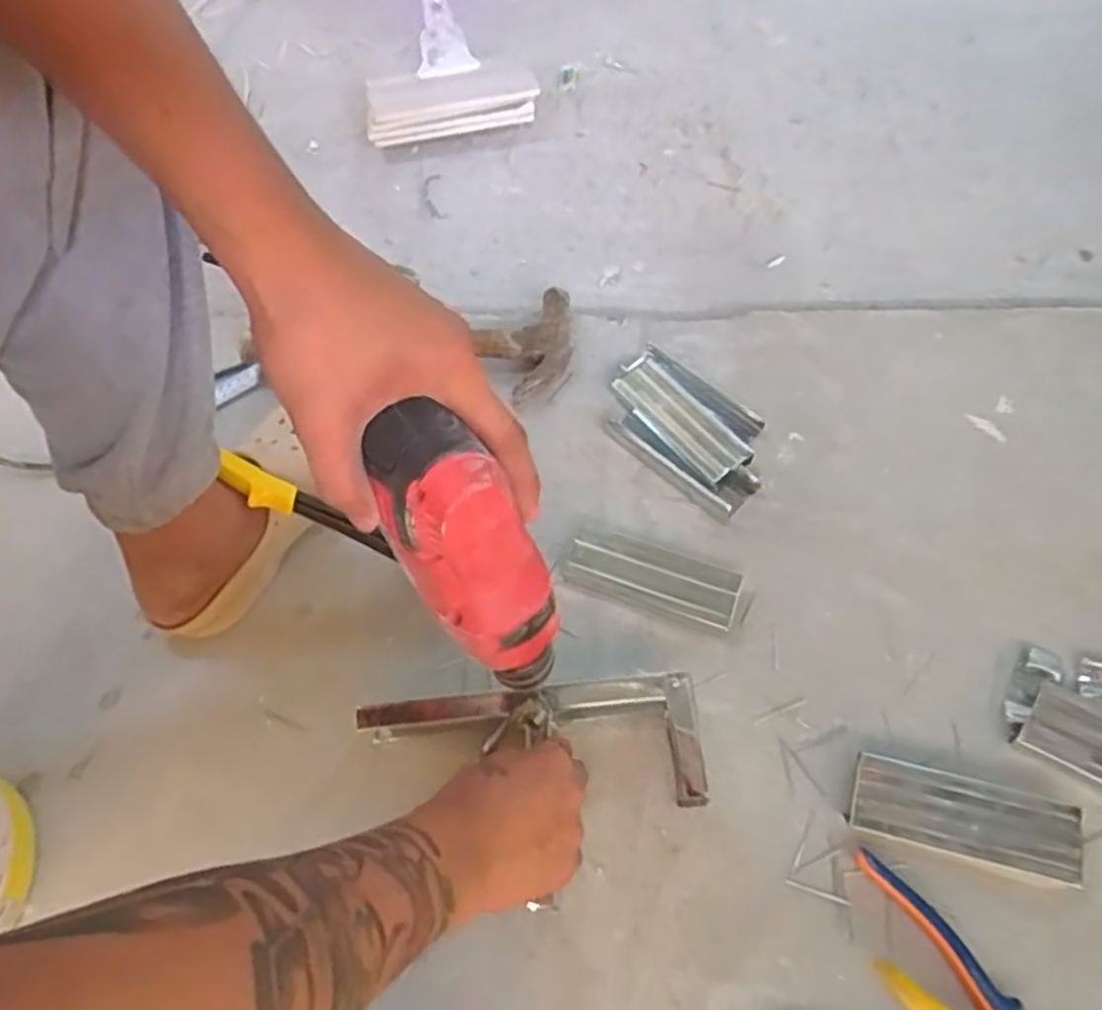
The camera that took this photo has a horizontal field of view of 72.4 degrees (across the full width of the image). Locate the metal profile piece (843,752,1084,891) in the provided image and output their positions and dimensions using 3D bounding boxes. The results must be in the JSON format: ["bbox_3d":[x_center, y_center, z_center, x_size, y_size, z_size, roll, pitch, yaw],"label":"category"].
[{"bbox_3d":[0.274,0.208,0.500,0.137,0.021,0.049,14,60,13],"label":"metal profile piece"}]

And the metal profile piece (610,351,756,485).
[{"bbox_3d":[0.115,-0.079,0.688,0.053,0.020,0.145,-36,62,-17],"label":"metal profile piece"}]

